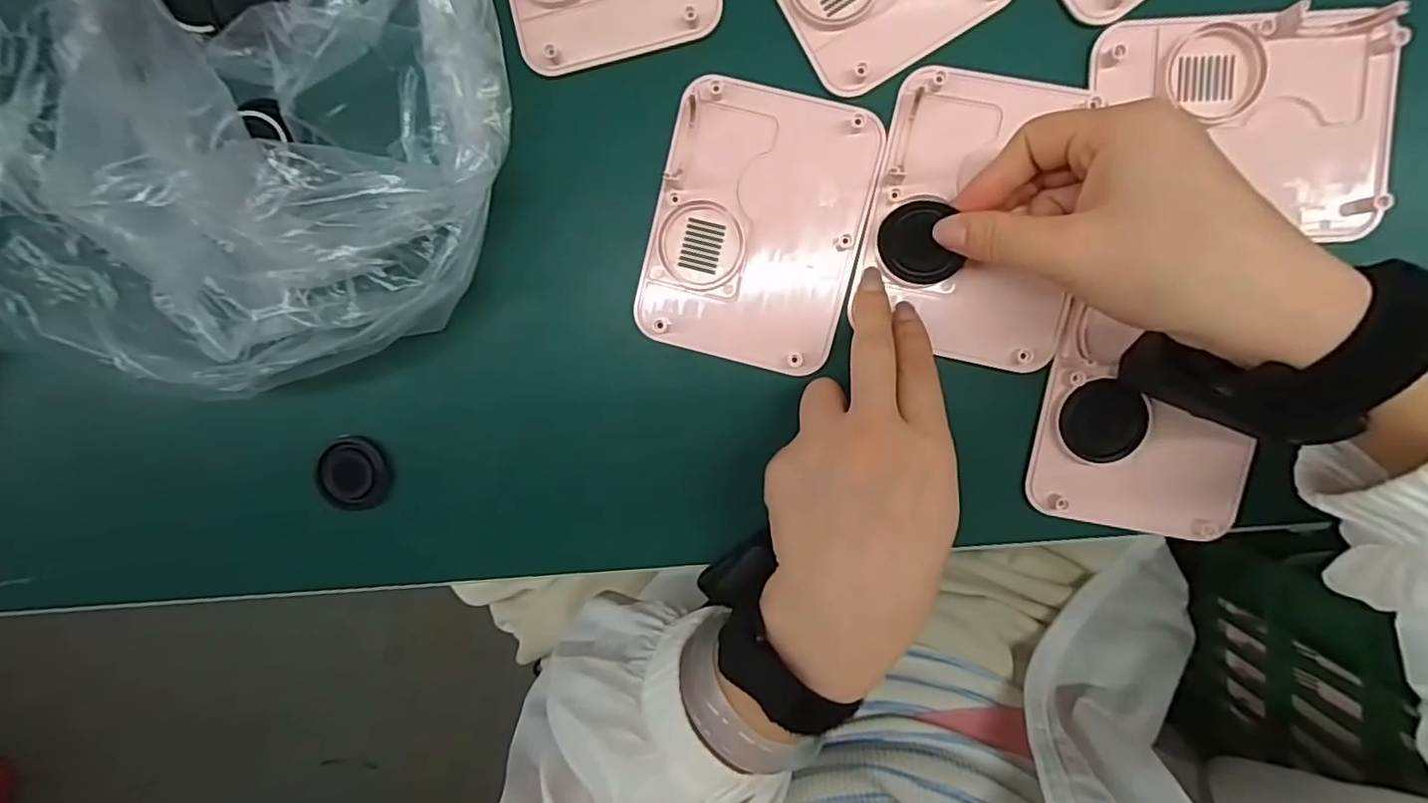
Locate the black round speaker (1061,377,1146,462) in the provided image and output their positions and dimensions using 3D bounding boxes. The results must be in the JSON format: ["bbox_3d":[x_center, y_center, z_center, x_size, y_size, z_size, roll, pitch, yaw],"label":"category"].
[{"bbox_3d":[0.182,0.009,0.287,0.036,0.006,0.038,0,96,5],"label":"black round speaker"}]

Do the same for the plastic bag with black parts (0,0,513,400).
[{"bbox_3d":[-0.211,-0.136,0.250,0.236,0.103,0.253,-9,95,6],"label":"plastic bag with black parts"}]

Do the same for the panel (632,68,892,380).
[{"bbox_3d":[0.021,-0.082,0.290,0.096,0.010,0.126,15,97,3],"label":"panel"}]

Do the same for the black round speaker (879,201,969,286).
[{"bbox_3d":[0.091,-0.071,0.277,0.031,0.008,0.036,-8,108,24],"label":"black round speaker"}]

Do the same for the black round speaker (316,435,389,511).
[{"bbox_3d":[-0.190,0.038,0.322,0.032,0.012,0.039,-11,94,6],"label":"black round speaker"}]

